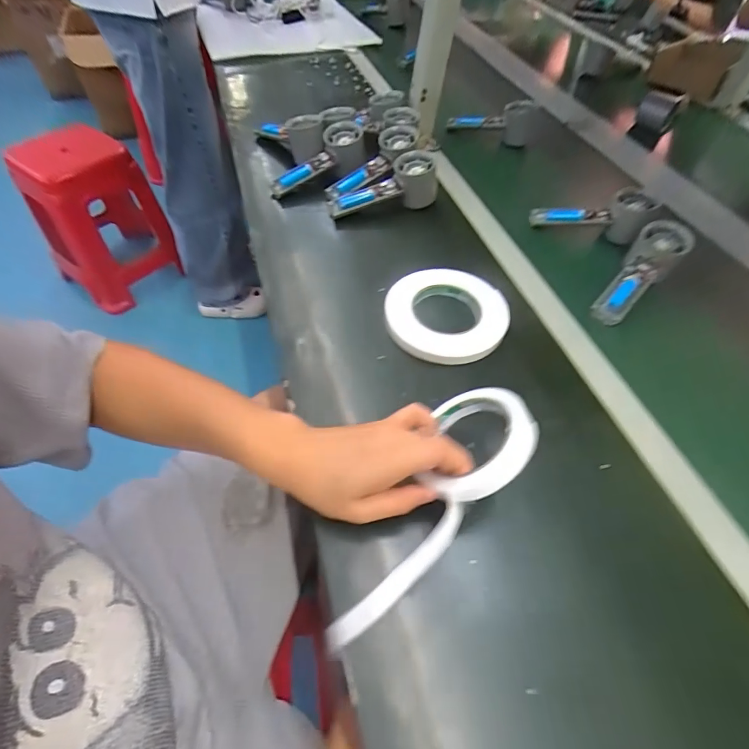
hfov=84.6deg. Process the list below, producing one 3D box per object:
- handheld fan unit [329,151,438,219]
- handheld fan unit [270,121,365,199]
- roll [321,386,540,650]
[{"bbox_3d":[0.012,-0.262,0.596,0.158,0.057,0.048,-15,56,6],"label":"handheld fan unit"},{"bbox_3d":[-0.083,-0.317,0.625,0.161,0.054,0.063,-31,61,1],"label":"handheld fan unit"},{"bbox_3d":[0.042,0.105,0.314,0.074,0.062,0.226,32,72,17],"label":"roll"}]

